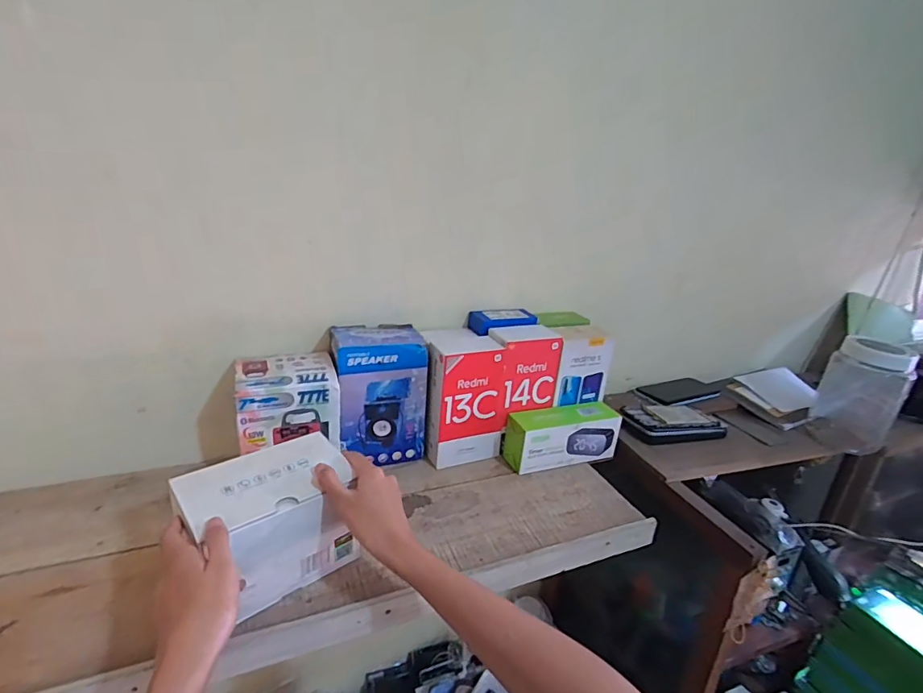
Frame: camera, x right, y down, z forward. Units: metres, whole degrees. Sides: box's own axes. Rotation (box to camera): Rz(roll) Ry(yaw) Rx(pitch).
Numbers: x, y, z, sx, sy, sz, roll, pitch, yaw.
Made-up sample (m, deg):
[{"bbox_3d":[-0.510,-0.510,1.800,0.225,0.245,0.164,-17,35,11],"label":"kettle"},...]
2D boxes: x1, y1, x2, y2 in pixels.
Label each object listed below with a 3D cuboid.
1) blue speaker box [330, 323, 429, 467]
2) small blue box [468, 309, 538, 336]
[{"bbox_3d":[-0.119,0.065,0.682,0.124,0.180,0.086,-3,22,-20],"label":"blue speaker box"},{"bbox_3d":[0.065,-0.039,0.745,0.099,0.025,0.063,-6,23,-27],"label":"small blue box"}]

